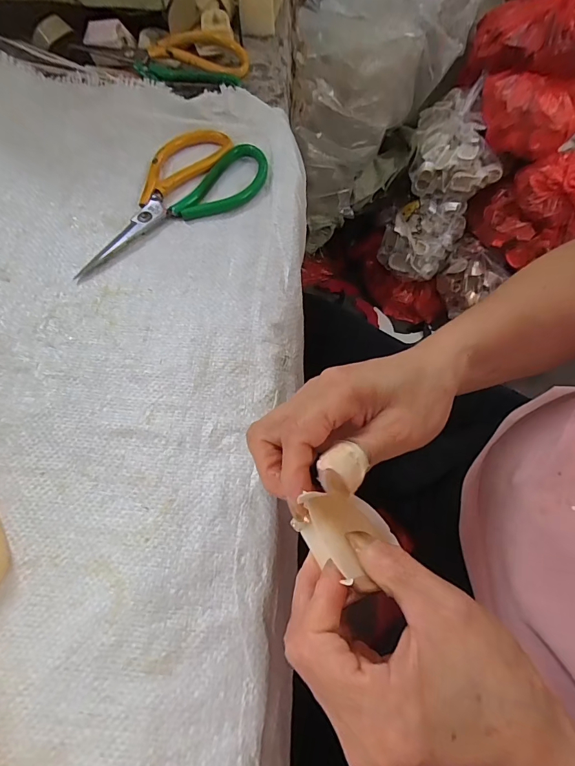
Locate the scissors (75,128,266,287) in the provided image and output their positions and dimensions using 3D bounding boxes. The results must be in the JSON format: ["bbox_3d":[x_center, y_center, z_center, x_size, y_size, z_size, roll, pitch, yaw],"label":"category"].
[{"bbox_3d":[-0.108,-0.164,0.348,0.188,0.014,0.091,-34,71,-15],"label":"scissors"}]

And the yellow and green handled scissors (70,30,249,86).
[{"bbox_3d":[-0.128,-0.336,0.415,0.170,0.021,0.061,-1,66,-2],"label":"yellow and green handled scissors"}]

